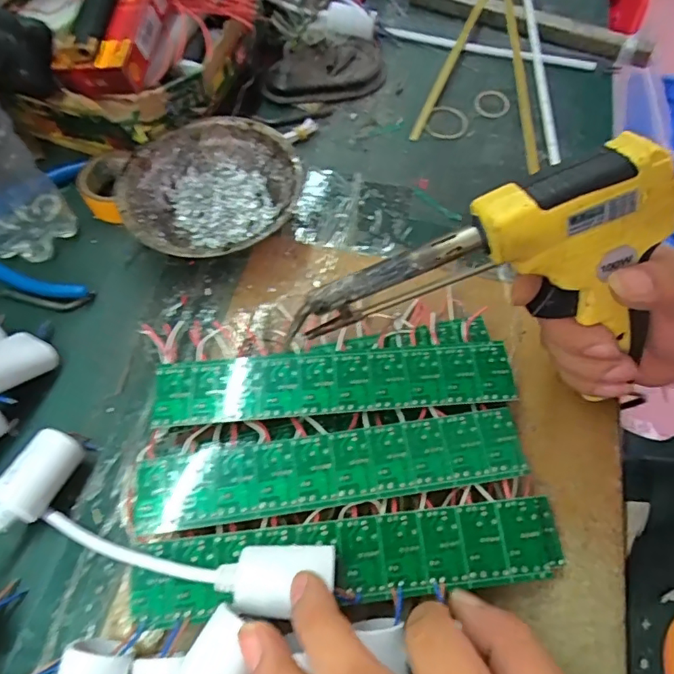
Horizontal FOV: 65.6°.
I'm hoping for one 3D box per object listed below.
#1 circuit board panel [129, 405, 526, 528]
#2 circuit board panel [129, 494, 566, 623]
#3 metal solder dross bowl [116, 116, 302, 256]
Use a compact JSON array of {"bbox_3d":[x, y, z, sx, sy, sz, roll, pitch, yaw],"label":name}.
[{"bbox_3d":[-0.001,0.068,0.276,0.201,0.005,0.043,-6,61,-3],"label":"circuit board panel"},{"bbox_3d":[0.009,0.111,0.265,0.212,0.016,0.039,-5,68,-3],"label":"circuit board panel"},{"bbox_3d":[-0.090,-0.100,0.384,0.120,0.043,0.123,0,61,0],"label":"metal solder dross bowl"}]

